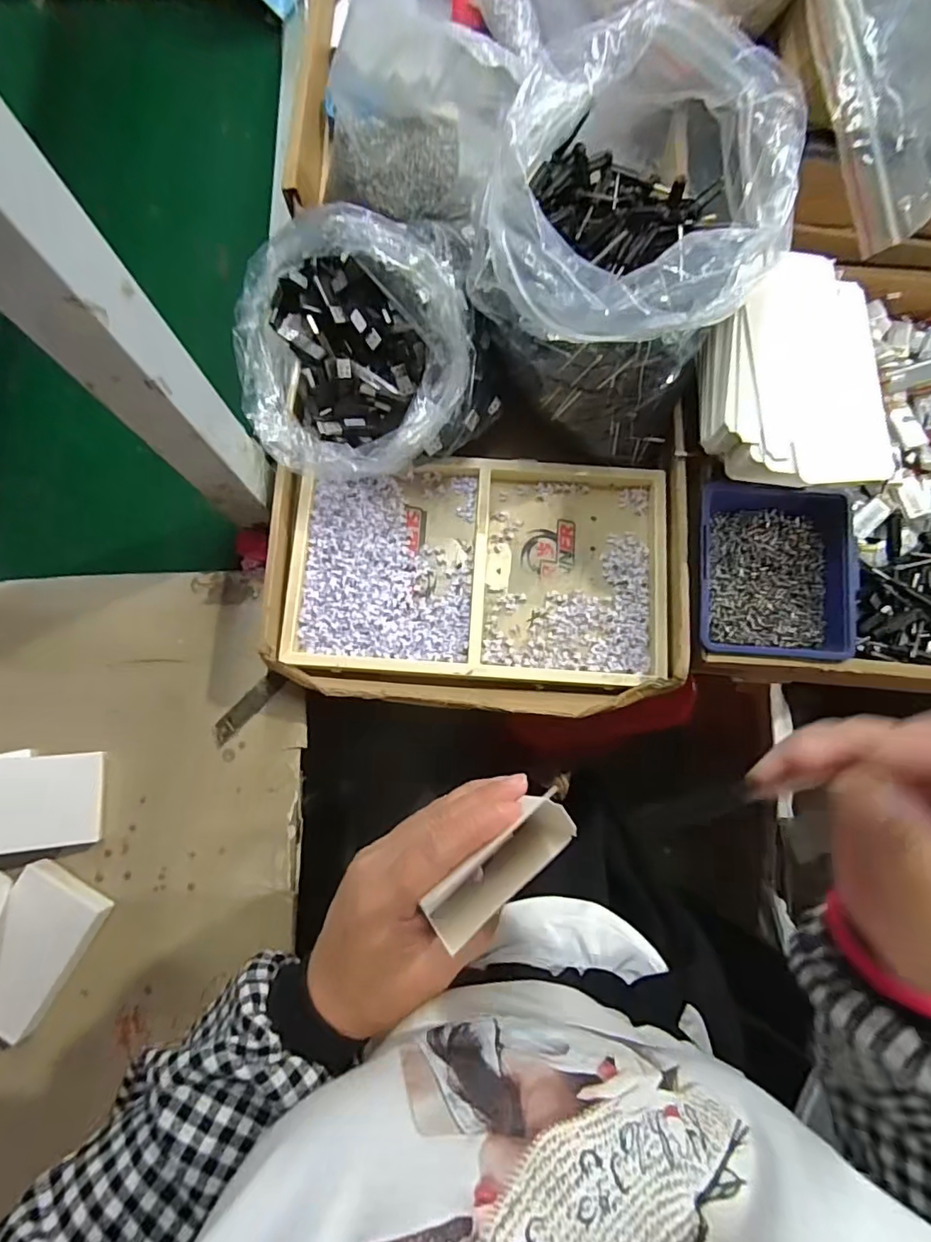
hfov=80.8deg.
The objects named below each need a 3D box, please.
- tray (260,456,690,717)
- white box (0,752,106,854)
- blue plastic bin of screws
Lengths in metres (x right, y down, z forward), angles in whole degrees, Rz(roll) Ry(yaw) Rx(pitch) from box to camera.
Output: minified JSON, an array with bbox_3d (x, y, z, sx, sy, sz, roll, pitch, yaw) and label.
[{"bbox_3d":[0.013,-0.037,0.467,0.341,0.041,0.220,2,83,3],"label":"tray"},{"bbox_3d":[-0.355,0.146,0.434,0.112,0.012,0.072,0,84,-21],"label":"white box"},{"bbox_3d":[0.253,-0.042,0.457,0.120,0.036,0.141,4,83,3],"label":"blue plastic bin of screws"}]

